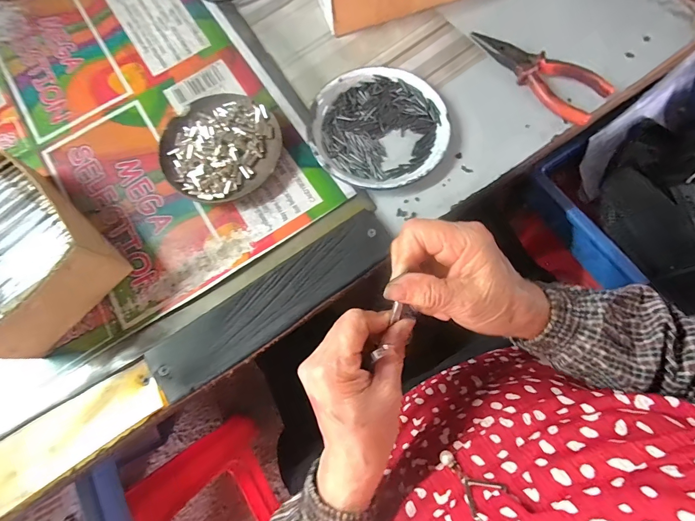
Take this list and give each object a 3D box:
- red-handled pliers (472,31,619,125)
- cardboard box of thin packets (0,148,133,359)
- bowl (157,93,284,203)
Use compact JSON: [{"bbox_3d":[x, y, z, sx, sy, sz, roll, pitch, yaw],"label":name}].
[{"bbox_3d":[0.196,-0.197,0.369,0.052,0.021,0.143,-38,77,-9],"label":"red-handled pliers"},{"bbox_3d":[-0.282,-0.009,0.301,0.156,0.071,0.117,41,79,11],"label":"cardboard box of thin packets"},{"bbox_3d":[-0.122,-0.111,0.348,0.108,0.024,0.109,0,74,1],"label":"bowl"}]

